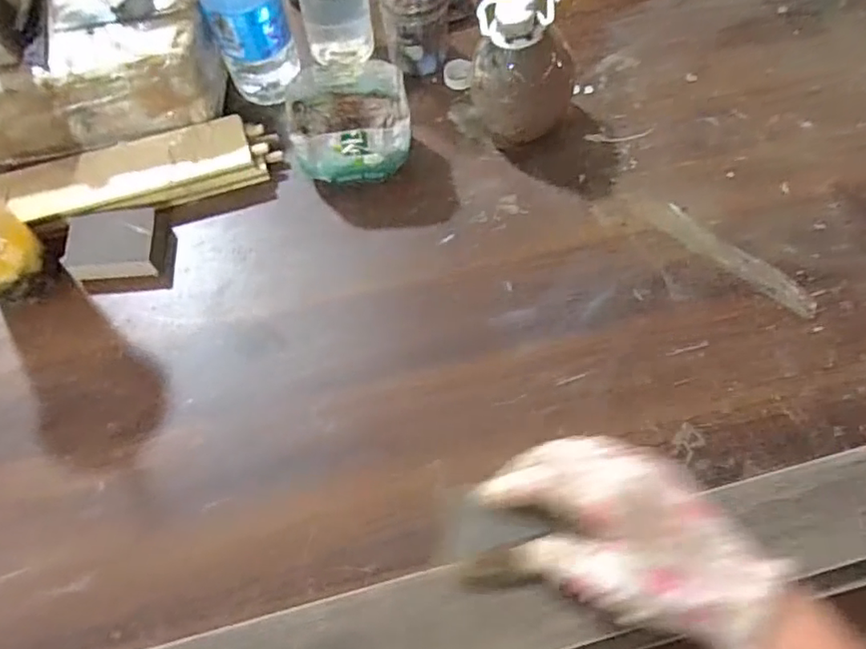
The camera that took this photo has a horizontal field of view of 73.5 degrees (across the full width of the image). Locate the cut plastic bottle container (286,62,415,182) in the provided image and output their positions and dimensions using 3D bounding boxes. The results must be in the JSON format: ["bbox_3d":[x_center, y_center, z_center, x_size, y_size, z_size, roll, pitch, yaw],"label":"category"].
[{"bbox_3d":[-0.073,-0.175,0.511,0.104,0.066,0.093,-9,69,-4],"label":"cut plastic bottle container"}]

